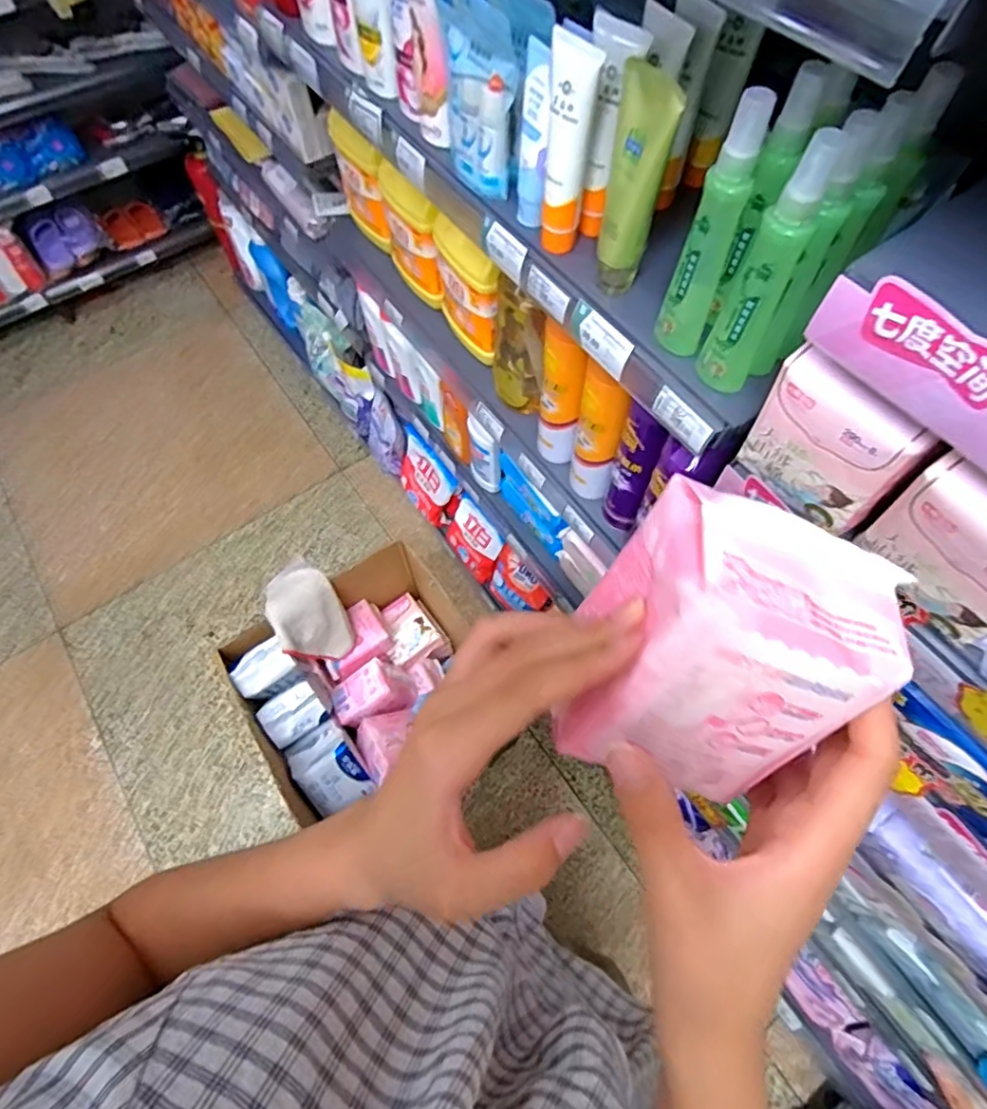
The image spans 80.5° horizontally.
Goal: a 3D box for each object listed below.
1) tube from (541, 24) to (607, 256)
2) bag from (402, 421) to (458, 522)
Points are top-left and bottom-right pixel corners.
[{"bbox_3d":[0.062,-0.331,0.489,0.035,0.160,0.028,8,64,4],"label":"tube"},{"bbox_3d":[-0.177,-0.198,1.488,0.082,0.215,0.200,-37,69,-16],"label":"bag"}]

